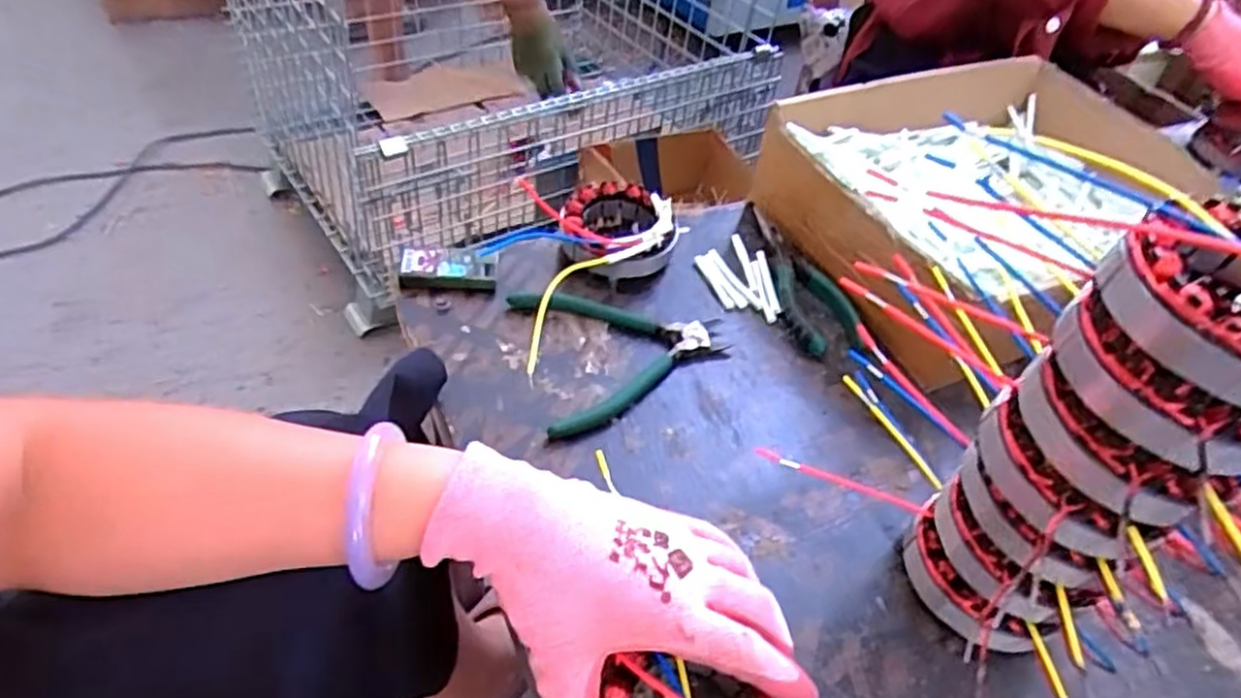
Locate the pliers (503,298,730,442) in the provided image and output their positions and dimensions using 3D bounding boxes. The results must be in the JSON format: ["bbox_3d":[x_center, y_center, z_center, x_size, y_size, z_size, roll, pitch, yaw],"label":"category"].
[{"bbox_3d":[0.005,-0.003,0.500,0.134,0.012,0.114,-9,48,-18],"label":"pliers"}]

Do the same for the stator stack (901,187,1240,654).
[{"bbox_3d":[0.206,0.052,0.335,0.079,0.234,0.083,-25,55,-29],"label":"stator stack"}]

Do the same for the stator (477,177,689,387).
[{"bbox_3d":[-0.028,-0.077,0.547,0.105,0.048,0.161,32,50,21],"label":"stator"}]

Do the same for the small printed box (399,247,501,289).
[{"bbox_3d":[-0.120,-0.057,0.529,0.067,0.016,0.029,3,50,0],"label":"small printed box"}]

